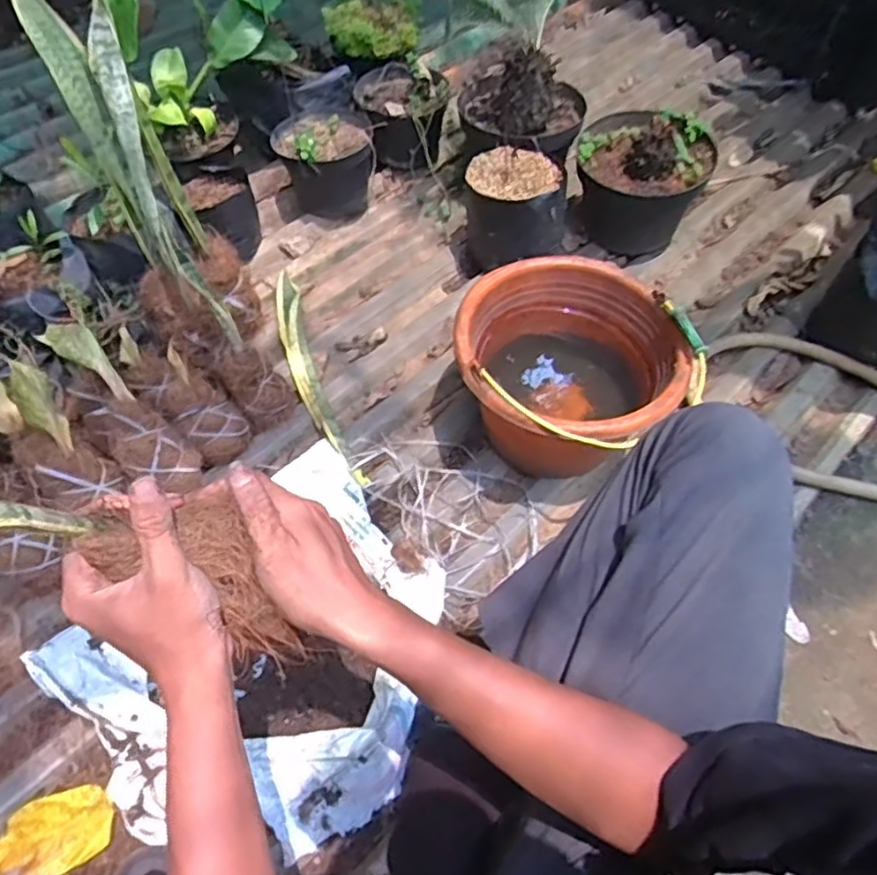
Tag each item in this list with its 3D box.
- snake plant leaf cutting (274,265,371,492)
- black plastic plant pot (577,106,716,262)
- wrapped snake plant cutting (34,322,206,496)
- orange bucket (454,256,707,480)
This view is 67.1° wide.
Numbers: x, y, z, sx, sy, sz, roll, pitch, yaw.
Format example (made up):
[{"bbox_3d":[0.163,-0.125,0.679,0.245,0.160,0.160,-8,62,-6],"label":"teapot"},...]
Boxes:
[{"bbox_3d":[-0.190,-0.093,0.982,0.050,0.025,0.424,-18,59,-13],"label":"snake plant leaf cutting"},{"bbox_3d":[0.349,-0.448,1.158,0.219,0.201,0.185,16,58,9],"label":"black plastic plant pot"},{"bbox_3d":[-0.405,-0.038,0.842,0.078,0.088,0.270,-38,99,-23],"label":"wrapped snake plant cutting"},{"bbox_3d":[0.157,-0.070,0.871,0.284,0.209,0.262,1,56,-1],"label":"orange bucket"}]

